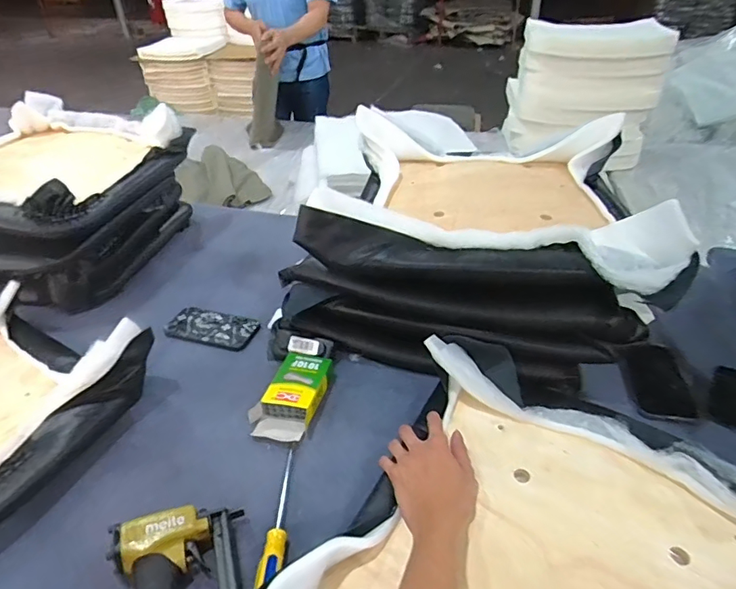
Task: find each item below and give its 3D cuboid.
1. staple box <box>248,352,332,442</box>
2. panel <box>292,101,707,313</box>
[{"bbox_3d":[-0.114,0.153,0.756,0.090,0.040,0.151,10,38,15],"label":"staple box"},{"bbox_3d":[0.192,-0.159,0.846,0.515,0.131,0.502,6,37,9],"label":"panel"}]

